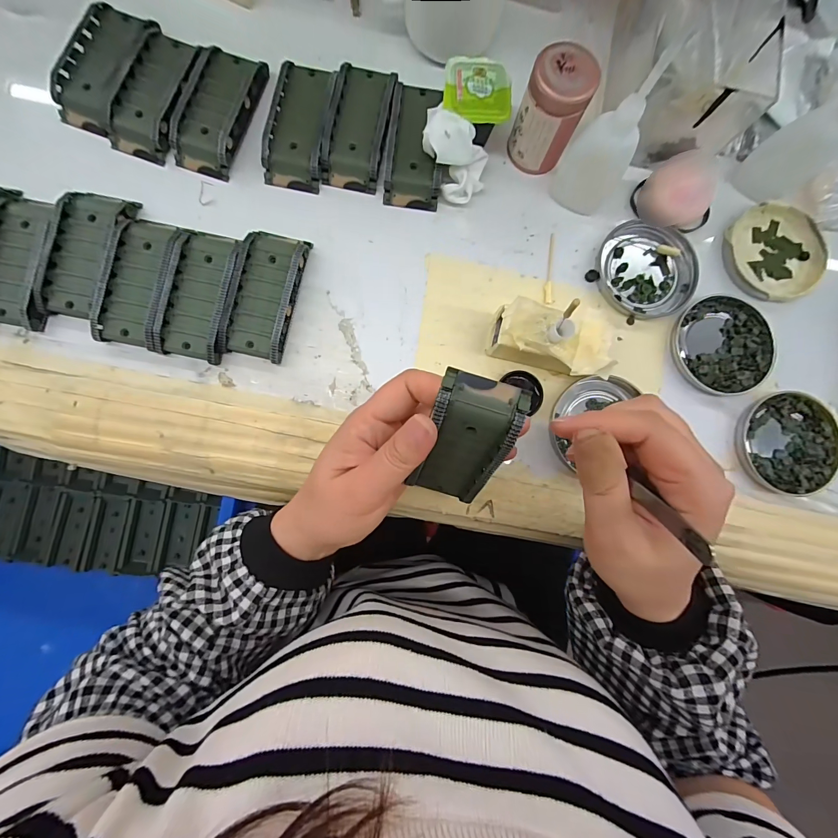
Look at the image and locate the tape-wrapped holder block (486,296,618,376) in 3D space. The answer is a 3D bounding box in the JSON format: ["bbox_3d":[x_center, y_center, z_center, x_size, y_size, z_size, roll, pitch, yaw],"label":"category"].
[{"bbox_3d":[0.095,-0.055,0.271,0.085,0.044,0.046,10,85,-2],"label":"tape-wrapped holder block"}]

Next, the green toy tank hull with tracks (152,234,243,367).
[{"bbox_3d":[-0.159,-0.092,0.274,0.045,0.018,0.093,11,85,-2],"label":"green toy tank hull with tracks"}]

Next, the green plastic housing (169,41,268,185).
[{"bbox_3d":[-0.155,-0.239,0.287,0.047,0.015,0.096,16,85,-1],"label":"green plastic housing"}]

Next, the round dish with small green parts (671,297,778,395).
[{"bbox_3d":[0.240,-0.058,0.295,0.076,0.010,0.078,0,86,-3],"label":"round dish with small green parts"}]

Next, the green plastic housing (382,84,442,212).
[{"bbox_3d":[-0.001,-0.217,0.294,0.042,0.018,0.095,7,85,-2],"label":"green plastic housing"}]

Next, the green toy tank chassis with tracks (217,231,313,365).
[{"bbox_3d":[-0.114,-0.092,0.277,0.043,0.019,0.094,13,85,-2],"label":"green toy tank chassis with tracks"}]

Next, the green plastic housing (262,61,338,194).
[{"bbox_3d":[-0.091,-0.230,0.290,0.043,0.018,0.096,10,85,-2],"label":"green plastic housing"}]

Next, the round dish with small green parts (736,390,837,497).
[{"bbox_3d":[0.288,0.018,0.290,0.076,0.009,0.078,0,86,-3],"label":"round dish with small green parts"}]

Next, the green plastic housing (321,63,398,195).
[{"bbox_3d":[-0.047,-0.230,0.293,0.045,0.018,0.094,9,85,-2],"label":"green plastic housing"}]

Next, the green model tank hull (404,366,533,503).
[{"bbox_3d":[0.024,0.018,0.208,0.042,0.093,0.021,13,50,-2],"label":"green model tank hull"}]

